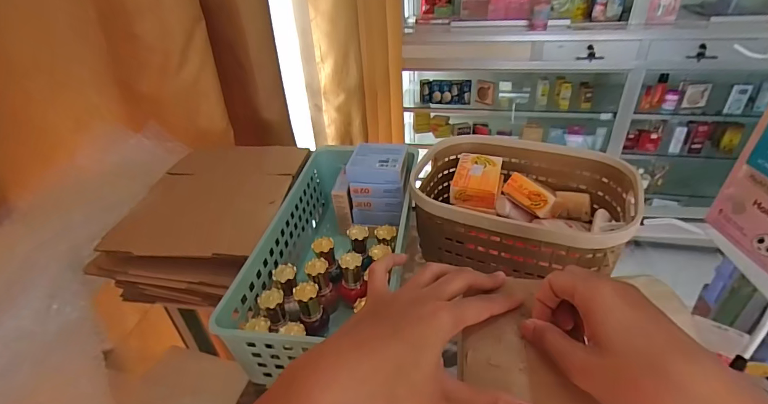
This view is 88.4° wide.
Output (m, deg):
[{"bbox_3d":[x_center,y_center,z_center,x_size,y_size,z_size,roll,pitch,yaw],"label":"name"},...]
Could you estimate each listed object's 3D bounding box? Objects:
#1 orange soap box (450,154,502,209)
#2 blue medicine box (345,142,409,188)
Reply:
[{"bbox_3d":[0.110,-0.027,0.466,0.050,0.029,0.072,8,36,16],"label":"orange soap box"},{"bbox_3d":[-0.005,-0.046,0.471,0.066,0.024,0.062,3,34,9],"label":"blue medicine box"}]

